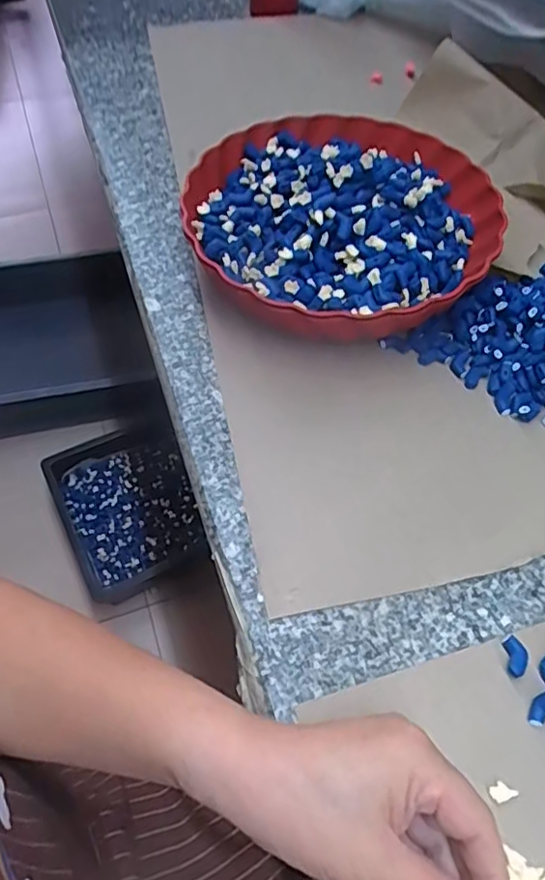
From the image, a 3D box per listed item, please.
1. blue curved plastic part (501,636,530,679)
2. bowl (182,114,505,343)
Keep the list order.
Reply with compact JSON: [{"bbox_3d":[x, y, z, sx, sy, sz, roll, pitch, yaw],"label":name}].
[{"bbox_3d":[0.133,0.119,0.326,0.012,0.010,0.020,-1,56,-4],"label":"blue curved plastic part"},{"bbox_3d":[0.055,-0.176,0.478,0.233,0.076,0.237,2,56,-2],"label":"bowl"}]

